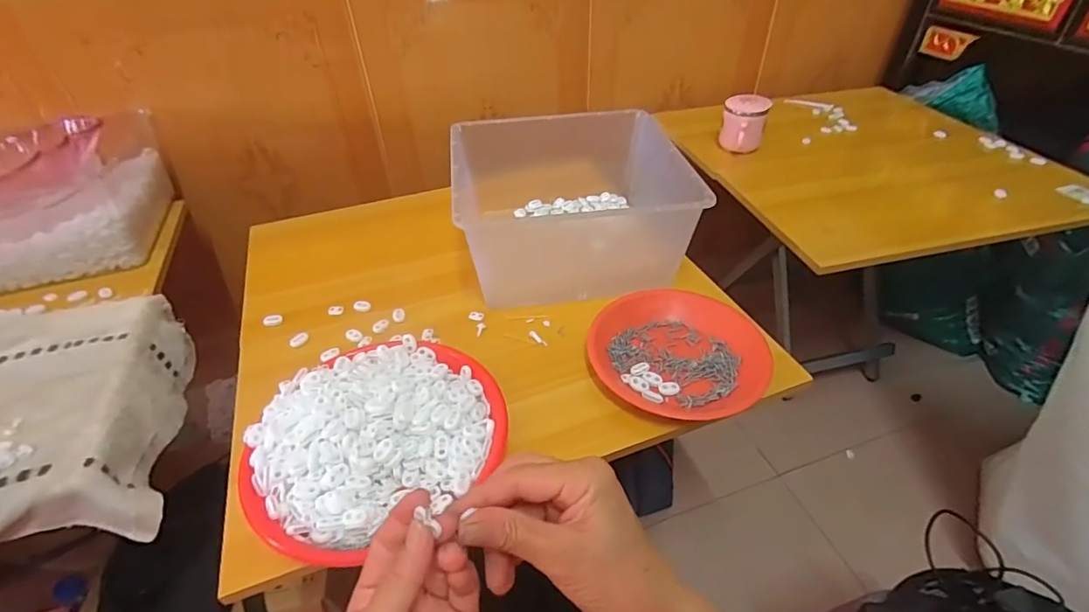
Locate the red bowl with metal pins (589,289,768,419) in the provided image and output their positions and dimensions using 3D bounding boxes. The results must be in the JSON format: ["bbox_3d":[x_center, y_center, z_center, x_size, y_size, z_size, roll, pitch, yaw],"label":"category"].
[{"bbox_3d":[0.159,0.049,0.580,0.193,0.042,0.180,-1,42,1],"label":"red bowl with metal pins"}]

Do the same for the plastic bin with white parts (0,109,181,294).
[{"bbox_3d":[-0.712,-0.151,0.723,0.274,0.131,0.238,-17,44,-16],"label":"plastic bin with white parts"}]

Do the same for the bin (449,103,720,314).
[{"bbox_3d":[0.032,-0.147,0.718,0.294,0.143,0.284,-6,42,-4],"label":"bin"}]

